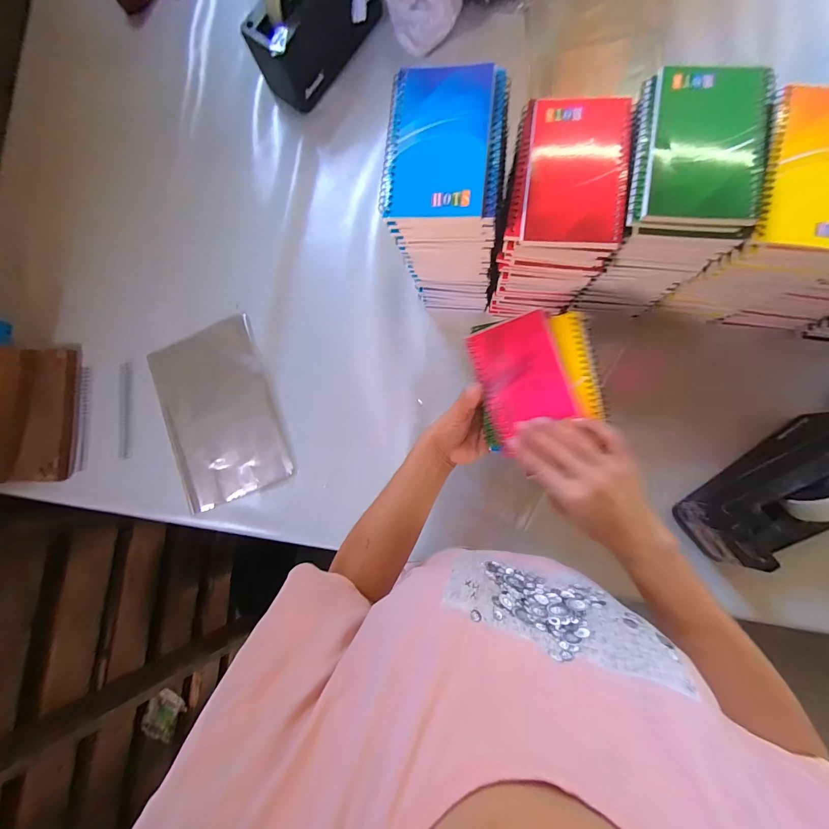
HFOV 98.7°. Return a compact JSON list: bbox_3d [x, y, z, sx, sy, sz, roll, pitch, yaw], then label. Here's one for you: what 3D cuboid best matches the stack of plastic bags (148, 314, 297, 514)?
[{"bbox_3d":[-0.291,-0.003,0.529,0.169,0.029,0.254,-19,84,5],"label":"stack of plastic bags"}]

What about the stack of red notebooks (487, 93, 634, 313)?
[{"bbox_3d":[0.149,-0.207,0.386,0.101,0.157,0.133,8,87,7],"label":"stack of red notebooks"}]

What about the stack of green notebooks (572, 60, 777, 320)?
[{"bbox_3d":[0.244,-0.217,0.365,0.099,0.170,0.157,8,87,7],"label":"stack of green notebooks"}]

